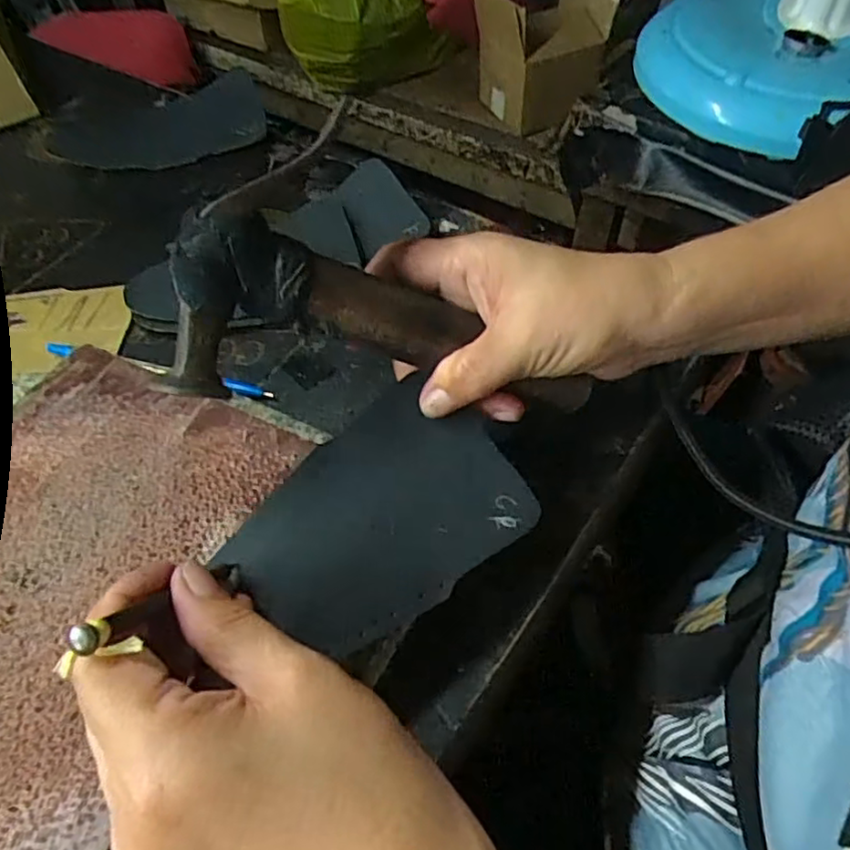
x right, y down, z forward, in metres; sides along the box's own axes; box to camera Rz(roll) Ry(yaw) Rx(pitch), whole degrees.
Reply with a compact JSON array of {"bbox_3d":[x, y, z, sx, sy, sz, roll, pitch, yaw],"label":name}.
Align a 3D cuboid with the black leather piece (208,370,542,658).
[{"bbox_3d":[-0.016,0.037,0.265,0.082,0.006,0.111,43,72,11],"label":"black leather piece"}]

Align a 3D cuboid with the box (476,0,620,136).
[{"bbox_3d":[0.174,-0.550,0.962,0.177,0.172,0.146,-21,55,-11],"label":"box"}]

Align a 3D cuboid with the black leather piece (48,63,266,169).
[{"bbox_3d":[-0.220,-0.246,0.537,0.171,0.010,0.127,-18,55,-9],"label":"black leather piece"}]

